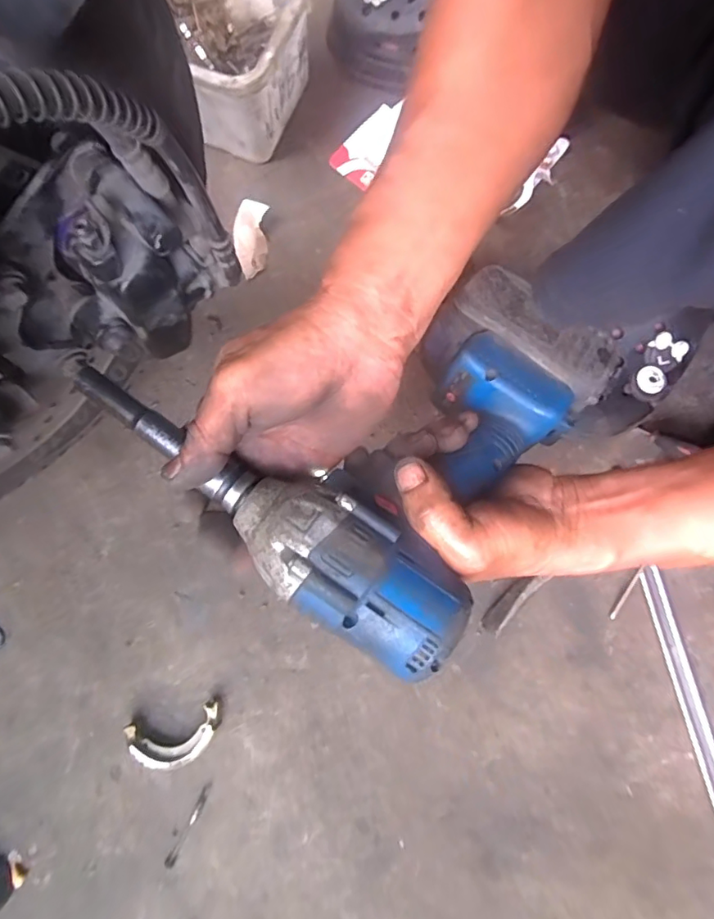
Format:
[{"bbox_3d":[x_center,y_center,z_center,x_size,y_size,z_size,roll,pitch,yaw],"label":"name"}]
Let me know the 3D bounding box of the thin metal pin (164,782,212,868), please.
[{"bbox_3d":[-0.128,0.278,0.397,0.008,0.004,0.064,28,81,4],"label":"thin metal pin"}]

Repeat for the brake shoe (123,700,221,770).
[{"bbox_3d":[-0.139,0.212,0.400,0.068,0.022,0.035,-14,80,-3],"label":"brake shoe"}]

